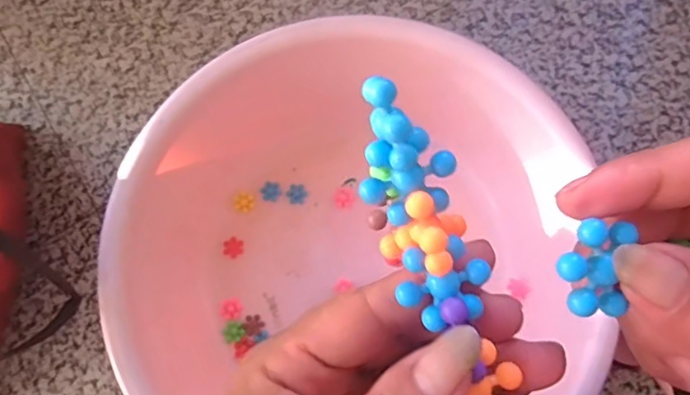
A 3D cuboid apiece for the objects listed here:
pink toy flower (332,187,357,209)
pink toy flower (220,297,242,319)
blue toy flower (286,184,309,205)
[{"bbox_3d":[0.000,0.001,0.710,0.030,0.008,0.030,-25,111,1],"label":"pink toy flower"},{"bbox_3d":[-0.138,0.136,0.667,0.026,0.004,0.025,26,55,-28],"label":"pink toy flower"},{"bbox_3d":[-0.061,-0.003,0.698,0.026,0.004,0.027,-3,100,-16],"label":"blue toy flower"}]

